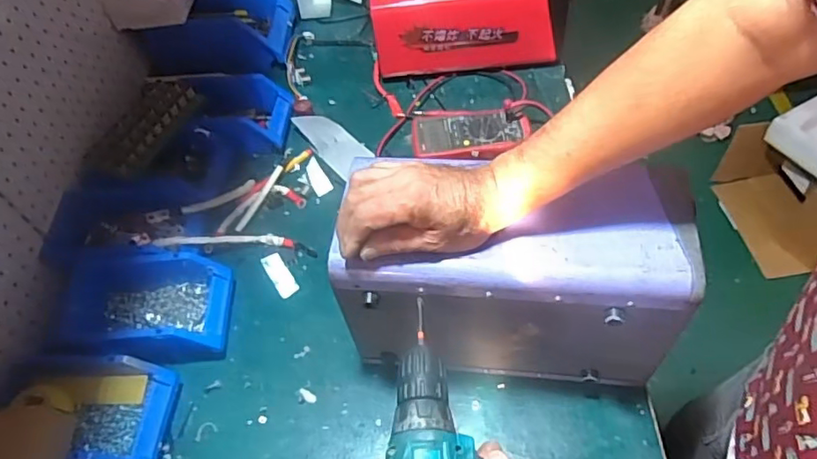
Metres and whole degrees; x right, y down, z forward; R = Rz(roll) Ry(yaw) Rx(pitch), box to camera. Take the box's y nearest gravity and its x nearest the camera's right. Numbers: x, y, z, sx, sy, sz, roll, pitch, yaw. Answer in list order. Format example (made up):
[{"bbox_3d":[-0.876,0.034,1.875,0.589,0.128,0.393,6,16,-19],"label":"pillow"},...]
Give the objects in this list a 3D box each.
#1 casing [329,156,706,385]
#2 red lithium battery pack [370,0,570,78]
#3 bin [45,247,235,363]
[{"bbox_3d":[0.096,0.054,0.573,0.310,0.219,0.114,1,55,6],"label":"casing"},{"bbox_3d":[0.096,-0.385,0.935,0.300,0.152,0.204,-3,54,3],"label":"red lithium battery pack"},{"bbox_3d":[-0.329,0.094,0.704,0.212,0.082,0.143,-6,54,1],"label":"bin"}]

